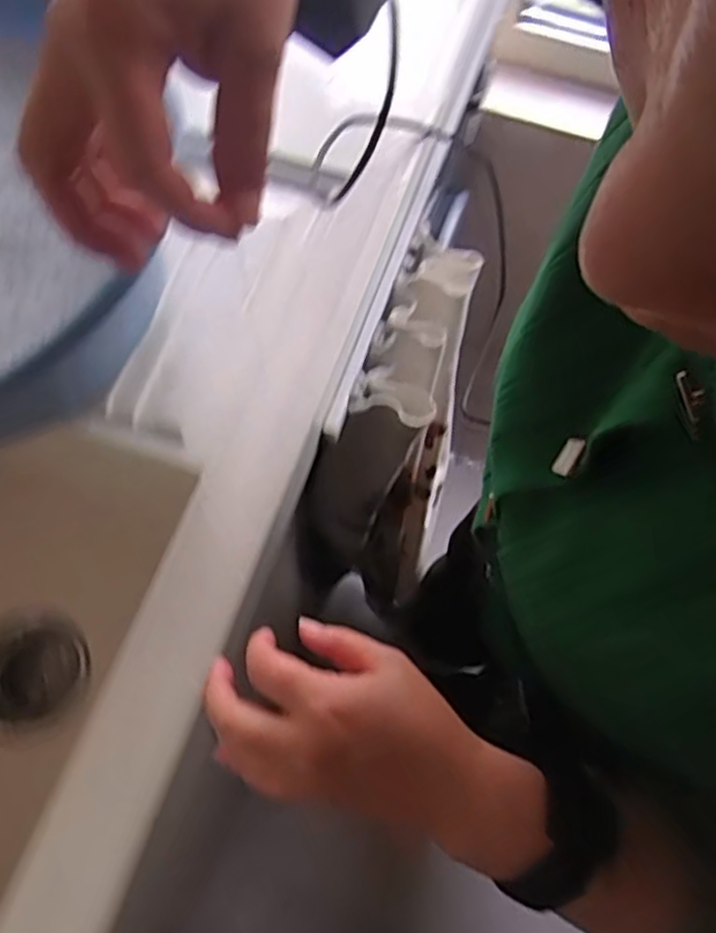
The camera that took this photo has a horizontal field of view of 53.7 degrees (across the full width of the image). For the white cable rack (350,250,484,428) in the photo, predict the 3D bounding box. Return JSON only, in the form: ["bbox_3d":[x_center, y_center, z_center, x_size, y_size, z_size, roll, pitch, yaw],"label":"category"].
[{"bbox_3d":[0.052,-0.111,0.591,0.076,0.054,0.172,14,69,3],"label":"white cable rack"}]

